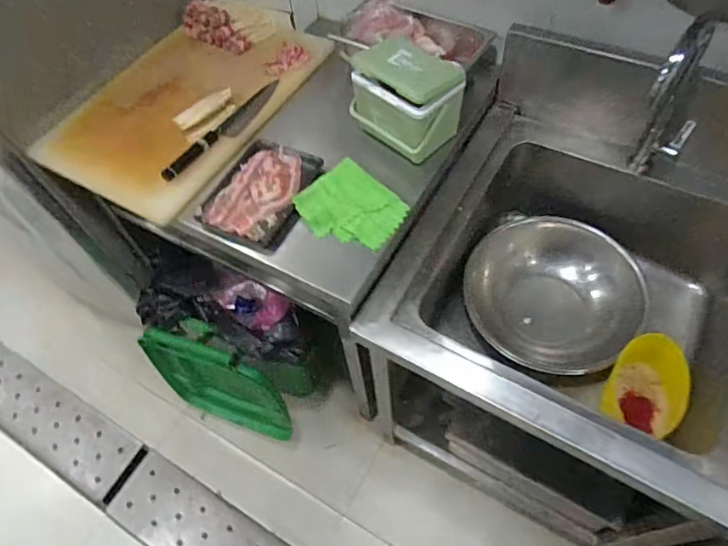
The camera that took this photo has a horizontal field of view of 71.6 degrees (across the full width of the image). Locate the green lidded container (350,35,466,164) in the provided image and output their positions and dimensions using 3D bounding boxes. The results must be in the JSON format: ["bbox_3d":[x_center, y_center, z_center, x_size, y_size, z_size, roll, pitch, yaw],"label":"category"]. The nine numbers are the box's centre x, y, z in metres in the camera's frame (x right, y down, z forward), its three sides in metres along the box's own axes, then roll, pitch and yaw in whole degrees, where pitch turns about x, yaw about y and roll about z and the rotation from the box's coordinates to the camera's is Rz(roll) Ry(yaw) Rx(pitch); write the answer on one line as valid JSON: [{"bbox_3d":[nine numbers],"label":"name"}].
[{"bbox_3d":[0.074,-0.327,0.931,0.186,0.143,0.124,34,65,23],"label":"green lidded container"}]

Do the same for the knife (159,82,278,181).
[{"bbox_3d":[-0.281,-0.294,1.017,0.050,0.023,0.316,32,64,22],"label":"knife"}]

